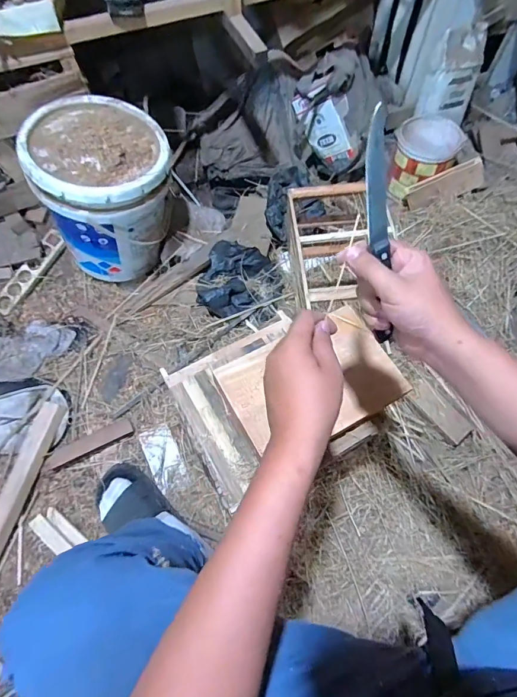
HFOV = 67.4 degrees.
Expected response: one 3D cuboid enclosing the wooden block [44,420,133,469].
[{"bbox_3d":[-0.377,0.214,0.871,0.187,0.018,0.041,-24,65,-10],"label":"wooden block"}]

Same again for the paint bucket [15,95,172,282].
[{"bbox_3d":[-0.346,-0.376,0.950,0.280,0.344,0.293,-1,64,1],"label":"paint bucket"}]

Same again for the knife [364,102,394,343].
[{"bbox_3d":[0.119,-0.114,0.390,0.022,0.014,0.224,-7,107,-2],"label":"knife"}]

